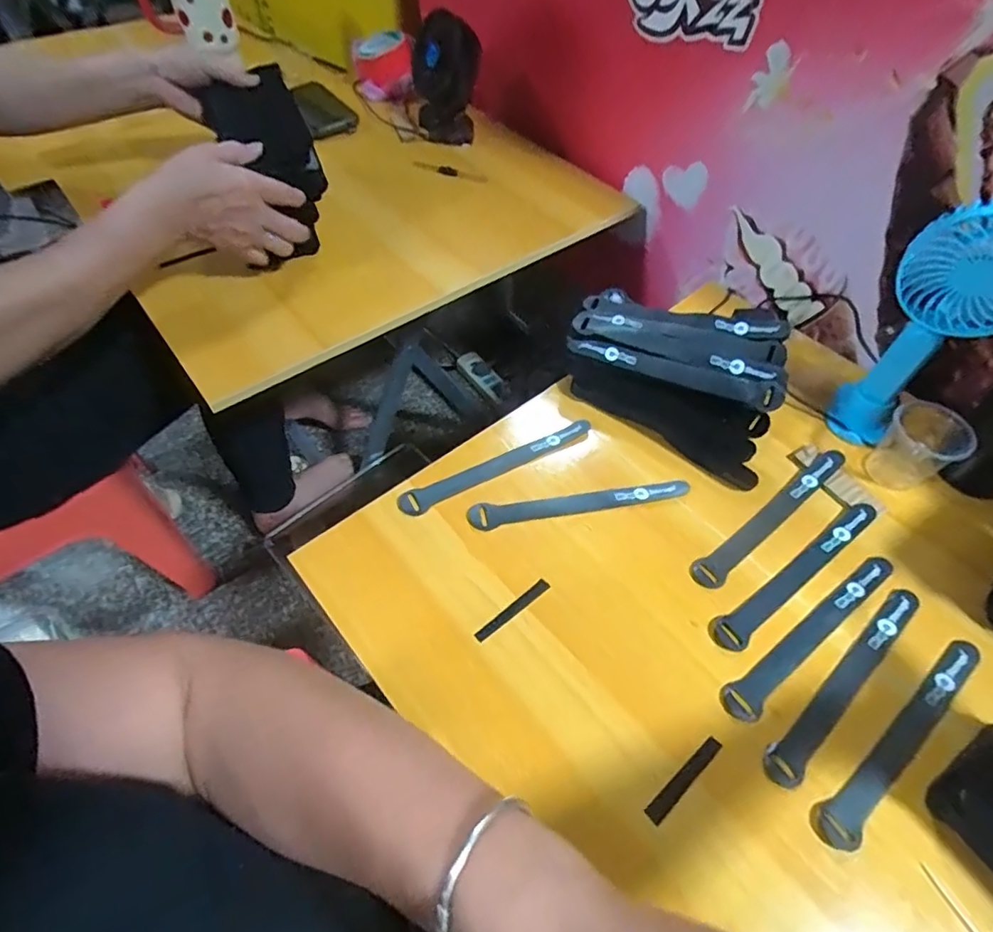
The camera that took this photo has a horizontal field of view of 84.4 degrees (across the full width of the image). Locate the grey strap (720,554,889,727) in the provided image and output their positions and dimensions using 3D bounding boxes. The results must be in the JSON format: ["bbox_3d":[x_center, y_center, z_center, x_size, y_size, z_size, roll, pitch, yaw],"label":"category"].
[{"bbox_3d":[0.245,0.128,0.421,0.197,0.004,0.025,-28,57,-22],"label":"grey strap"}]

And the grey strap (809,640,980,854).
[{"bbox_3d":[0.286,0.187,0.381,0.199,0.005,0.026,-28,62,-23],"label":"grey strap"}]

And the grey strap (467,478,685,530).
[{"bbox_3d":[0.075,0.033,0.485,0.196,0.005,0.022,-8,55,-7],"label":"grey strap"}]

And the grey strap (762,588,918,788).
[{"bbox_3d":[0.257,0.154,0.402,0.198,0.004,0.023,-34,63,-25],"label":"grey strap"}]

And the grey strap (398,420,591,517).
[{"bbox_3d":[0.003,-0.002,0.504,0.193,0.005,0.023,-25,58,-18],"label":"grey strap"}]

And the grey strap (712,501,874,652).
[{"bbox_3d":[0.248,0.085,0.450,0.200,0.006,0.025,-32,61,-22],"label":"grey strap"}]

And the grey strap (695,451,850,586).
[{"bbox_3d":[0.241,0.044,0.478,0.198,0.010,0.024,-32,61,-22],"label":"grey strap"}]

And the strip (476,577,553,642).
[{"bbox_3d":[0.013,0.113,0.429,0.071,0.004,0.010,-35,62,-23],"label":"strip"}]

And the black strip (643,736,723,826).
[{"bbox_3d":[0.124,0.204,0.358,0.070,0.004,0.011,-34,62,-23],"label":"black strip"}]

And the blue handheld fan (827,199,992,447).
[{"bbox_3d":[0.373,-0.114,0.480,0.072,0.204,0.099,-34,62,-23],"label":"blue handheld fan"}]

